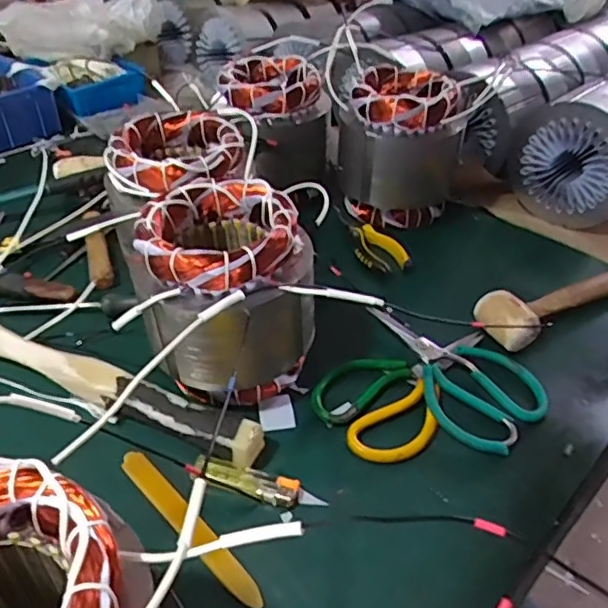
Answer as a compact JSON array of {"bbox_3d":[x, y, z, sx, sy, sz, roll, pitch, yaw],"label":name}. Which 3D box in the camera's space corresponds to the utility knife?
[{"bbox_3d":[-0.037,0.142,0.471,0.105,0.012,0.023,14,43,14],"label":"utility knife"}]

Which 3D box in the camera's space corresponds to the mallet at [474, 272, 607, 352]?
[{"bbox_3d":[0.305,-0.023,0.631,0.270,0.038,0.063,-21,45,-23],"label":"mallet"}]

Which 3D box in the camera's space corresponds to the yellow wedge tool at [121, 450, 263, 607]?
[{"bbox_3d":[-0.088,0.164,0.447,0.020,0.006,0.165,-32,51,-32],"label":"yellow wedge tool"}]

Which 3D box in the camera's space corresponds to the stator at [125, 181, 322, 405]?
[{"bbox_3d":[-0.067,-0.003,0.520,0.133,0.153,0.140,1,41,0],"label":"stator"}]

